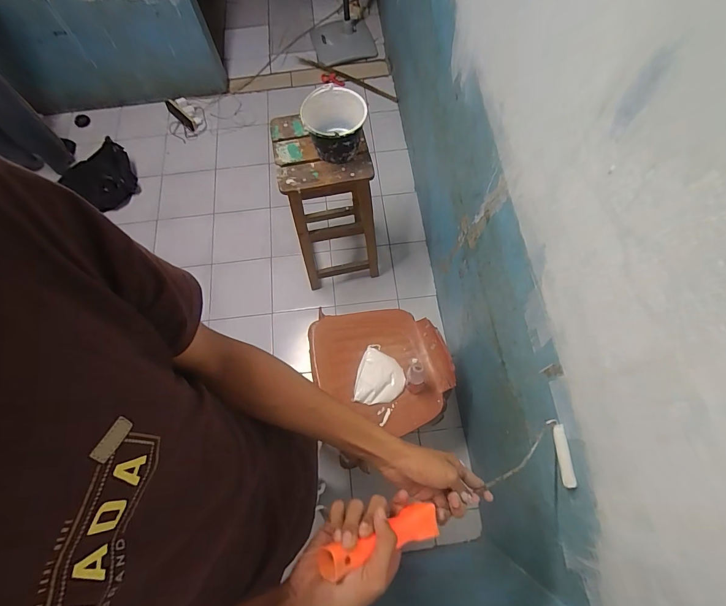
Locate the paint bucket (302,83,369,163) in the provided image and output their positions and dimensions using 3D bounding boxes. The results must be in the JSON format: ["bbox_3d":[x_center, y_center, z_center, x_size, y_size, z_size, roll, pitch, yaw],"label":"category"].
[{"bbox_3d":[-0.081,-0.514,1.051,0.172,0.136,0.183,-1,68,1],"label":"paint bucket"}]

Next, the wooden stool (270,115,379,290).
[{"bbox_3d":[-0.126,-0.370,1.414,0.315,0.648,0.310,-13,68,-3],"label":"wooden stool"}]

